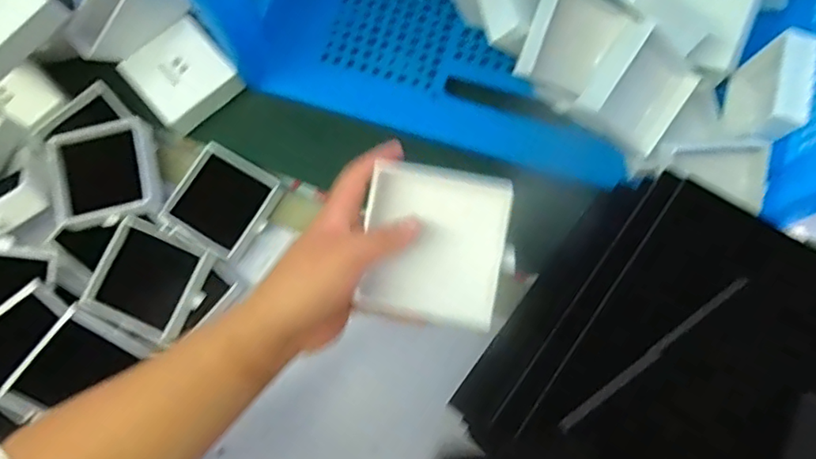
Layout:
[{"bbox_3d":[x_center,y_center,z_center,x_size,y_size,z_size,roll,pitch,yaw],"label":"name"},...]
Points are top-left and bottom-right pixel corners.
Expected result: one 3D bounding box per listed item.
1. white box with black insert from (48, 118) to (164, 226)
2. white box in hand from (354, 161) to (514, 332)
[{"bbox_3d":[-0.307,-0.050,0.599,0.100,0.055,0.103,-13,79,-2],"label":"white box with black insert"},{"bbox_3d":[0.017,0.010,0.367,0.086,0.028,0.095,10,79,3],"label":"white box in hand"}]

